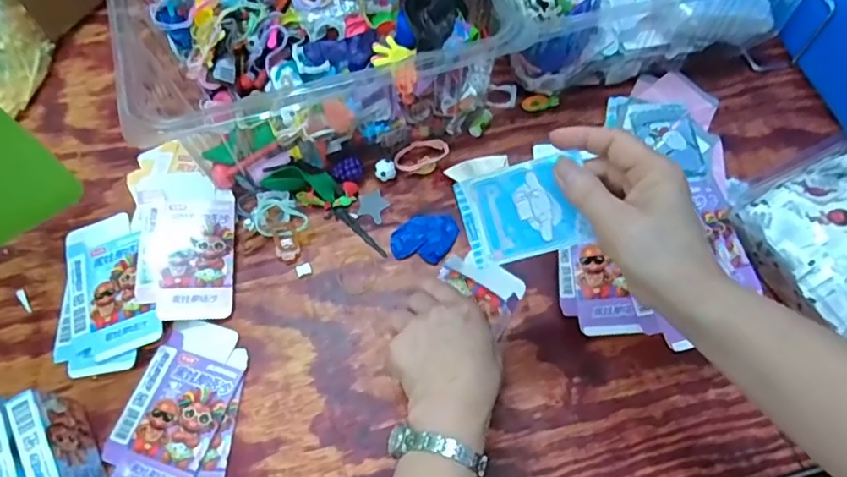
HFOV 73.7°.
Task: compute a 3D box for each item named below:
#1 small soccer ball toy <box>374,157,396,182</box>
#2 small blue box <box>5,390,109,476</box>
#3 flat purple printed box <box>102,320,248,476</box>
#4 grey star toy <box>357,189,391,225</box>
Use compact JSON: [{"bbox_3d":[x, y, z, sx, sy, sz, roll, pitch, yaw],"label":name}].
[{"bbox_3d":[-0.039,-0.071,0.585,0.022,0.021,0.024,-1,62,1],"label":"small soccer ball toy"},{"bbox_3d":[-0.283,0.164,0.442,0.027,0.063,0.103,-28,65,-13],"label":"small blue box"},{"bbox_3d":[-0.209,0.147,0.485,0.100,0.006,0.152,2,62,2],"label":"flat purple printed box"},{"bbox_3d":[-0.052,-0.034,0.576,0.033,0.004,0.033,20,64,12],"label":"grey star toy"}]

